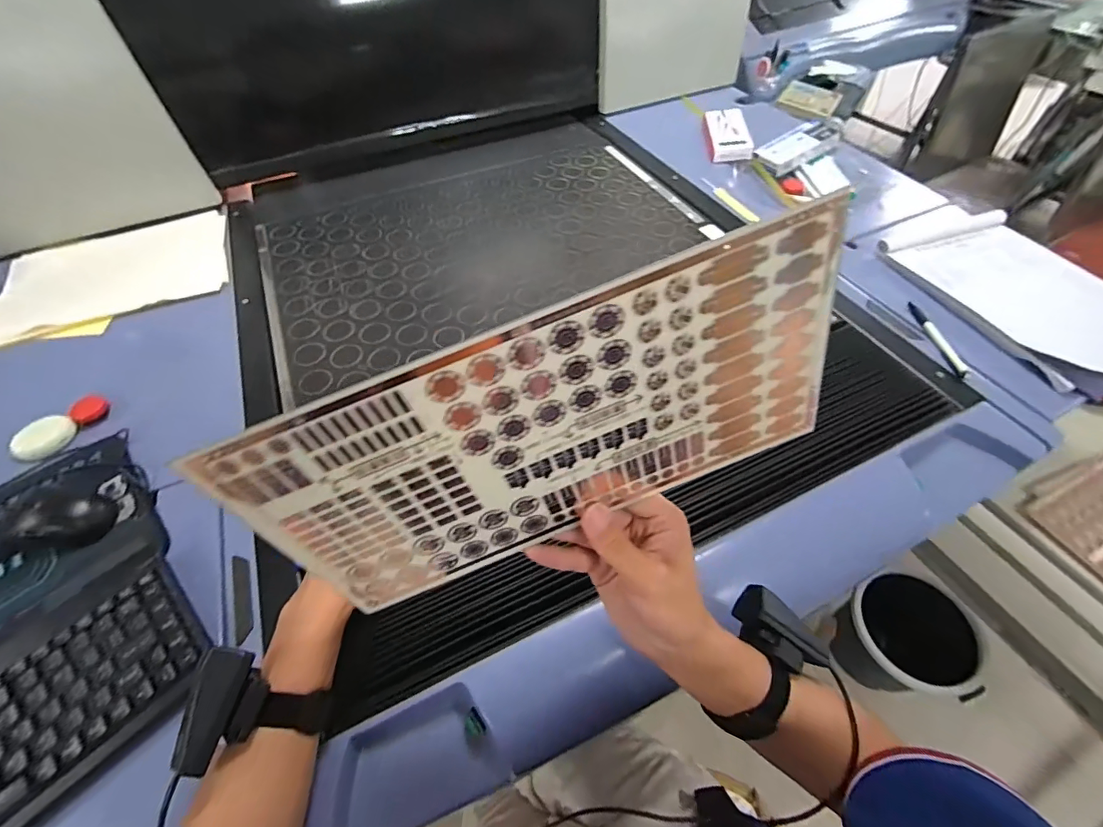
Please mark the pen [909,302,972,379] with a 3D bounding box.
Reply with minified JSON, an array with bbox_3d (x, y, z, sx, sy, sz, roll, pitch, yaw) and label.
[{"bbox_3d":[0.494,-0.097,0.600,0.013,0.009,0.133,-4,53,0],"label":"pen"}]

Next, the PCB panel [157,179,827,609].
[{"bbox_3d":[0.007,0.015,0.252,0.303,0.155,0.004,-22,42,-1],"label":"PCB panel"}]

